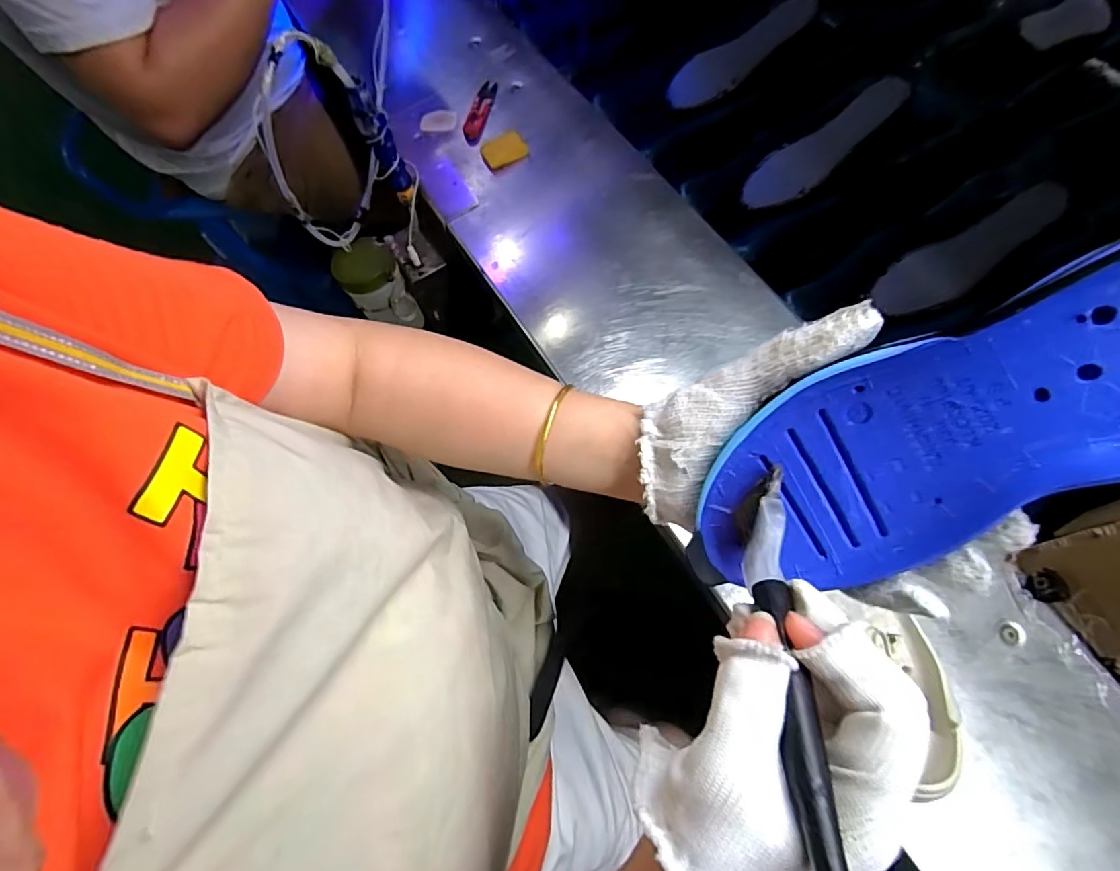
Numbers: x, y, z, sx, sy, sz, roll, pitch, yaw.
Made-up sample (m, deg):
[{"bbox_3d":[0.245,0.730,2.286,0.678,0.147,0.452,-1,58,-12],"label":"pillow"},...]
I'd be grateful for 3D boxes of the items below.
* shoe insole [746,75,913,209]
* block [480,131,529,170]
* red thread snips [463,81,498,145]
[{"bbox_3d":[0.311,-0.340,0.630,0.198,0.015,0.057,-36,69,12],"label":"shoe insole"},{"bbox_3d":[-0.067,-0.342,0.644,0.052,0.020,0.033,-26,69,-8],"label":"block"},{"bbox_3d":[-0.100,-0.410,0.678,0.029,0.010,0.100,11,69,7],"label":"red thread snips"}]

